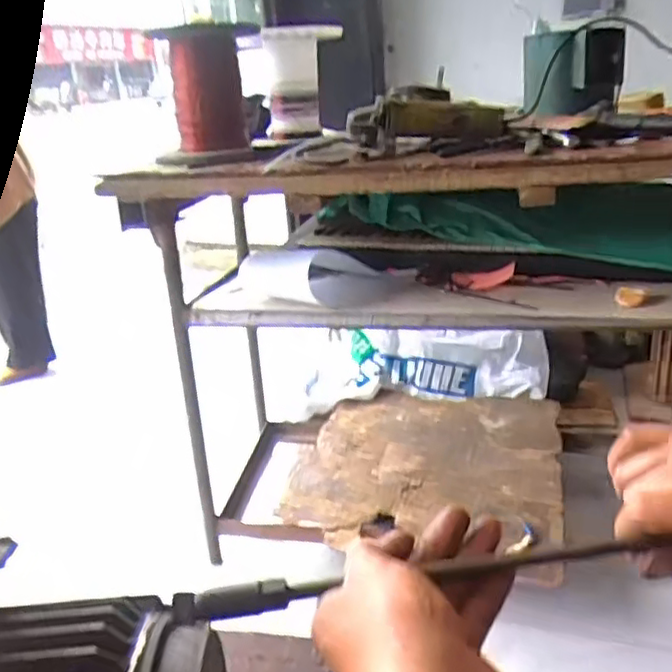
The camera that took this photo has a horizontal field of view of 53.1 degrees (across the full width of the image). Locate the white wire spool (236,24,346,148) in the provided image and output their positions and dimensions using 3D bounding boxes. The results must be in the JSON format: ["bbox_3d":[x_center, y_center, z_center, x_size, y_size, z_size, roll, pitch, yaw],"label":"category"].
[{"bbox_3d":[-0.098,-0.550,1.481,0.213,0.232,0.236,-6,22,-6],"label":"white wire spool"}]

